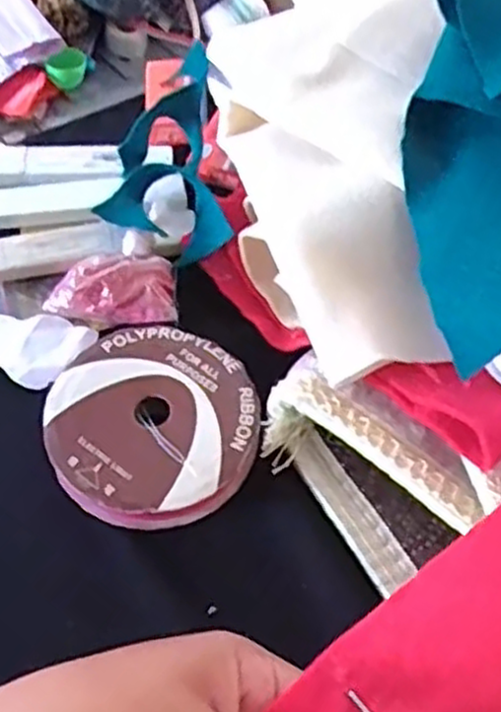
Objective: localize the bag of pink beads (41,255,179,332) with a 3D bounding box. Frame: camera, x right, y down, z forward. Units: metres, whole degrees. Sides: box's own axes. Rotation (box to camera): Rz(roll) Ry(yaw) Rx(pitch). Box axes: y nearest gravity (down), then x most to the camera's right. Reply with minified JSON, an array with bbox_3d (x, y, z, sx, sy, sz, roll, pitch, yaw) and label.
[{"bbox_3d":[-0.073,-0.034,0.397,0.069,0.019,0.037,0,58,-3],"label":"bag of pink beads"}]

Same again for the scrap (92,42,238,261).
[{"bbox_3d":[-0.053,-0.122,0.444,0.067,0.029,0.160,-5,58,-6],"label":"scrap"}]

